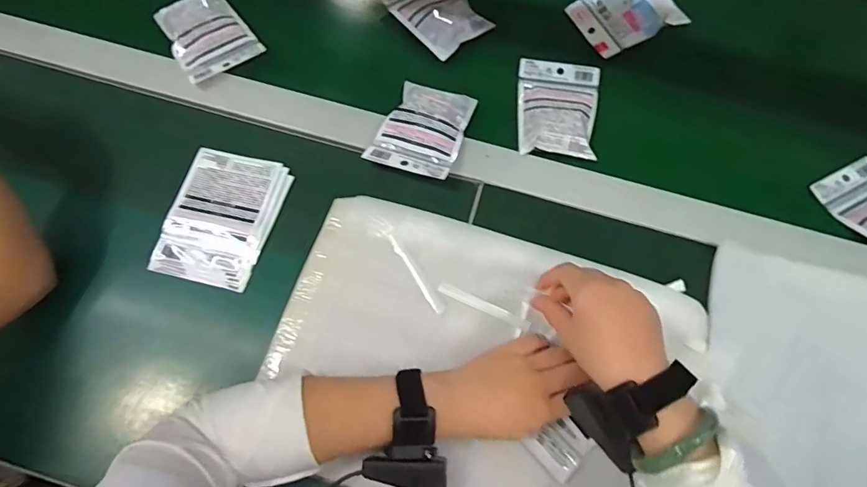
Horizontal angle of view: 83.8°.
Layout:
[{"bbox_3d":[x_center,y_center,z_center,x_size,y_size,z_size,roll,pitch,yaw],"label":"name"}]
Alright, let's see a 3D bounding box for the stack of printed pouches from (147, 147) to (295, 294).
[{"bbox_3d":[-0.228,-0.028,0.529,0.109,0.022,0.150,11,68,8],"label":"stack of printed pouches"}]

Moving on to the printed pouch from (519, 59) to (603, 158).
[{"bbox_3d":[0.152,-0.165,0.582,0.095,0.018,0.132,4,67,5],"label":"printed pouch"}]

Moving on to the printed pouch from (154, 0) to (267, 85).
[{"bbox_3d":[-0.281,-0.260,0.601,0.092,0.022,0.127,-35,70,-11],"label":"printed pouch"}]

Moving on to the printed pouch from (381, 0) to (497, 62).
[{"bbox_3d":[0.001,-0.307,0.631,0.095,0.024,0.136,-35,70,-11],"label":"printed pouch"}]

